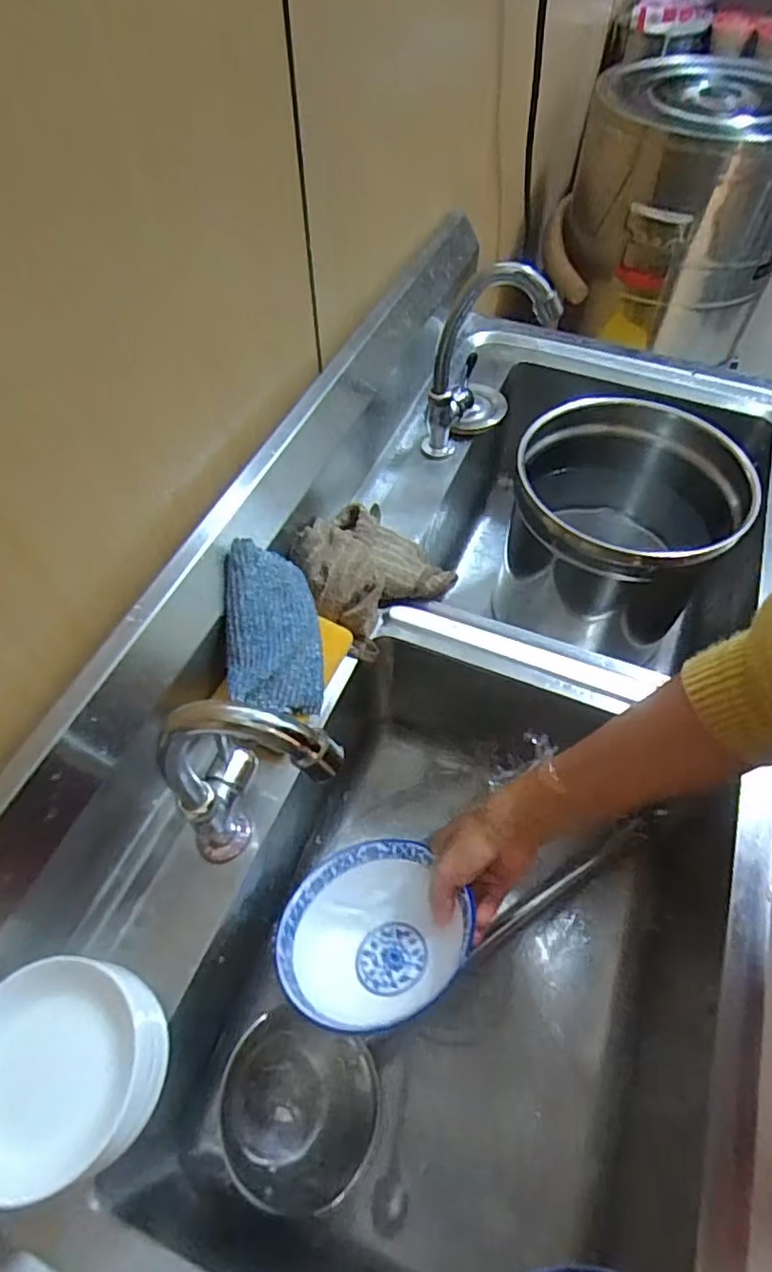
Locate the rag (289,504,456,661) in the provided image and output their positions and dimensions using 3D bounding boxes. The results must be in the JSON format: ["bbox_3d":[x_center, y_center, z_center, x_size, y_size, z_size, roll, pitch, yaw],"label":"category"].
[{"bbox_3d":[-0.019,-0.061,0.545,0.118,0.082,0.130,38,64,22],"label":"rag"}]

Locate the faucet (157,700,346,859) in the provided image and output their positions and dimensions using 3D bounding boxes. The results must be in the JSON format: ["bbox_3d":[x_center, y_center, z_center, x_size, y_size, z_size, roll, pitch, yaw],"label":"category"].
[{"bbox_3d":[-0.075,0.086,0.361,0.103,0.191,0.038,-2,57,-2],"label":"faucet"}]

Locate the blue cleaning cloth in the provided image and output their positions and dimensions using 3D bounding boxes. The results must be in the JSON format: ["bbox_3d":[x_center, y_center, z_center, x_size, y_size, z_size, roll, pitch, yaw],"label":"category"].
[{"bbox_3d":[-0.084,-0.005,0.461,0.070,0.021,0.123,-4,86,-36],"label":"blue cleaning cloth"}]

